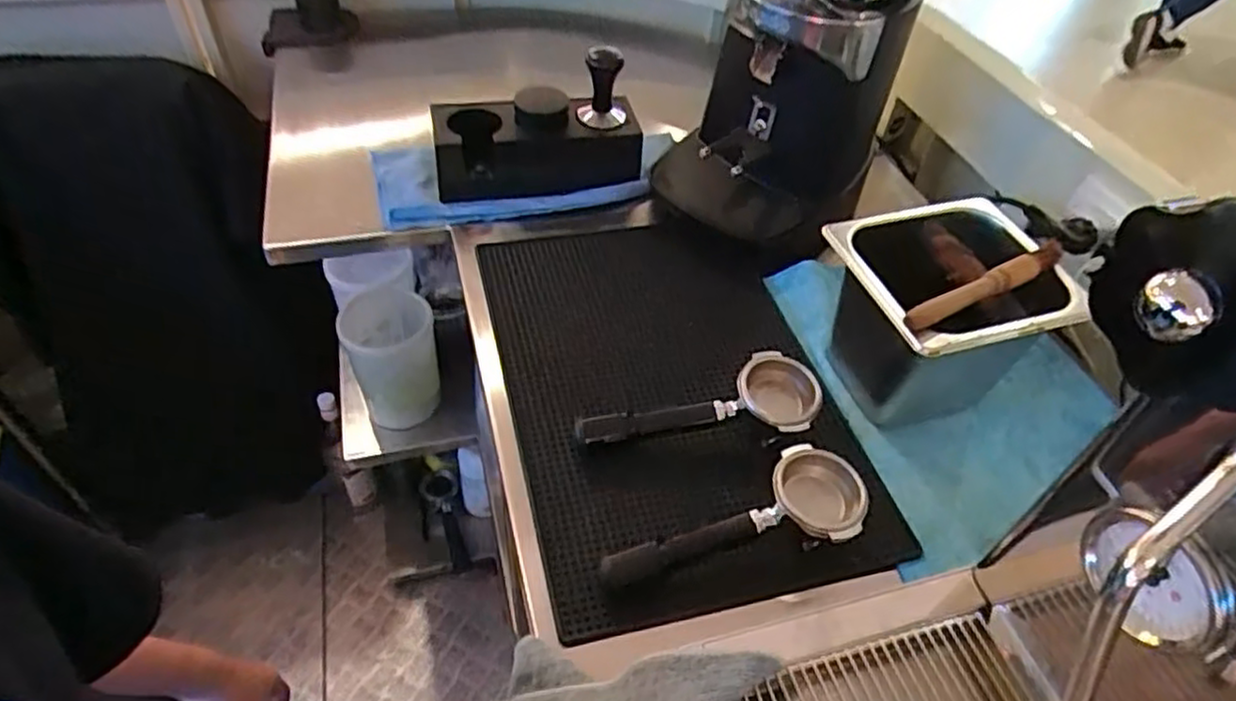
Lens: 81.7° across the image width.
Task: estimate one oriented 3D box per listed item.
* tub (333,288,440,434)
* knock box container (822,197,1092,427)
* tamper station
[{"bbox_3d":[-0.335,0.008,1.072,0.131,0.180,0.146,-16,51,-18],"label":"tub"},{"bbox_3d":[0.277,-0.026,0.642,0.171,0.159,0.160,-8,49,-12],"label":"knock box container"},{"bbox_3d":[-0.095,-0.262,0.836,0.236,0.150,0.099,-6,48,-10],"label":"tamper station"}]

